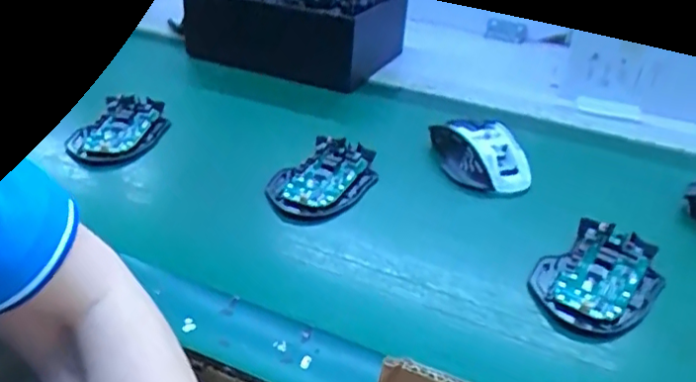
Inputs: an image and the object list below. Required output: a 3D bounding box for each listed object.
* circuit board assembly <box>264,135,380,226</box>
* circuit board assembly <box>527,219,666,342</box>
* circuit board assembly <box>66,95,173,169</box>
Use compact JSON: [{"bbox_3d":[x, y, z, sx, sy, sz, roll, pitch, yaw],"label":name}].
[{"bbox_3d":[-0.023,-0.010,0.528,0.075,0.020,0.140,18,34,23],"label":"circuit board assembly"},{"bbox_3d":[0.172,0.061,0.417,0.101,0.030,0.074,-24,40,-37],"label":"circuit board assembly"},{"bbox_3d":[-0.221,-0.058,0.582,0.070,0.020,0.125,7,31,7],"label":"circuit board assembly"}]

